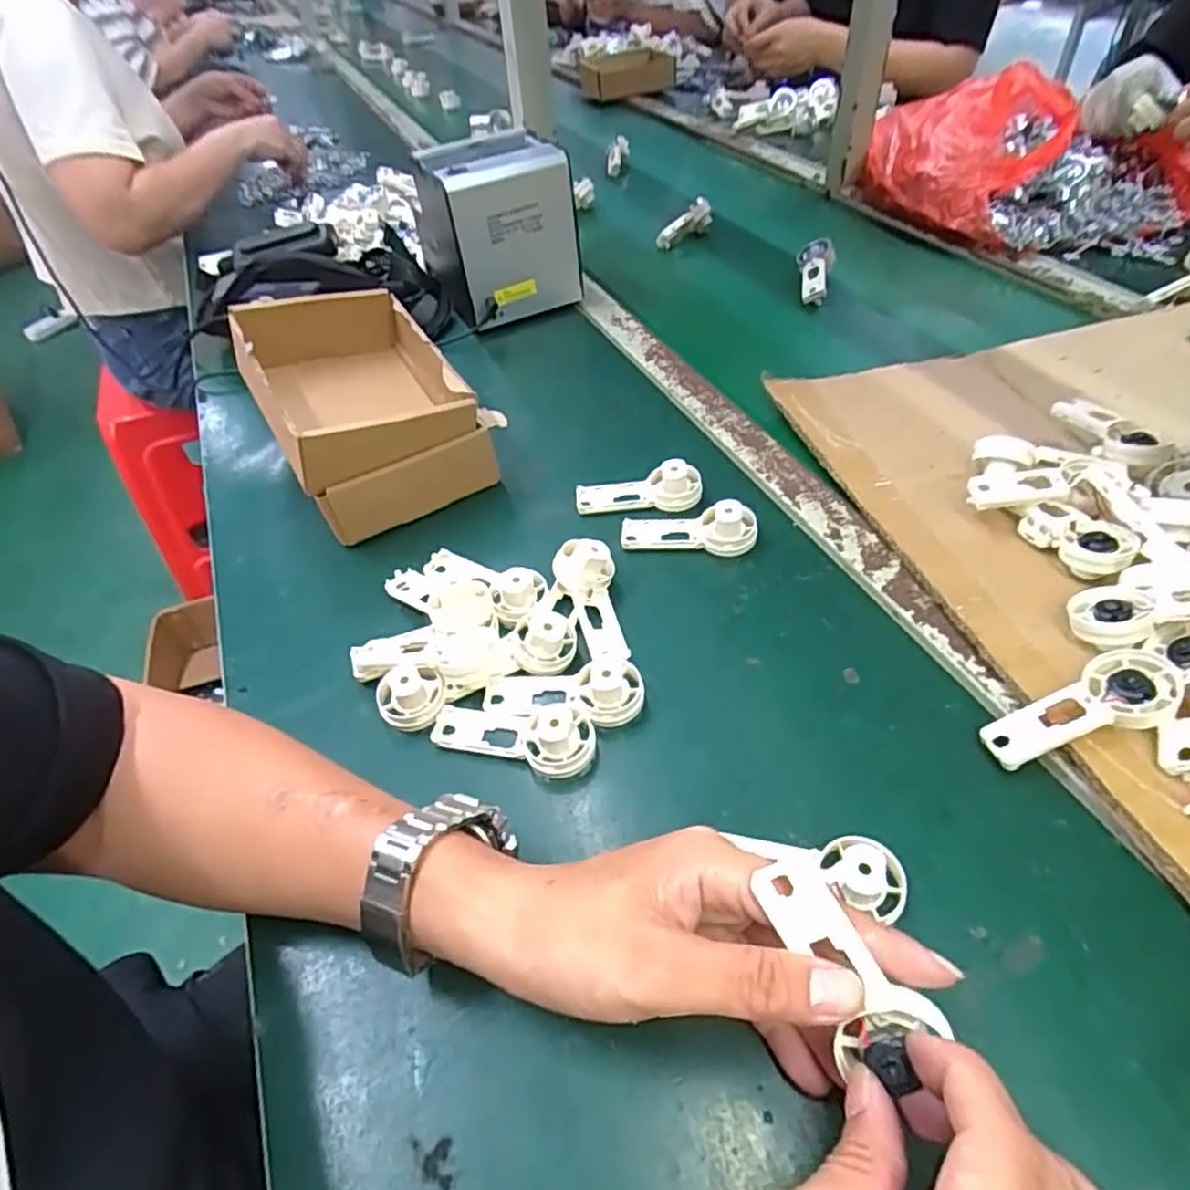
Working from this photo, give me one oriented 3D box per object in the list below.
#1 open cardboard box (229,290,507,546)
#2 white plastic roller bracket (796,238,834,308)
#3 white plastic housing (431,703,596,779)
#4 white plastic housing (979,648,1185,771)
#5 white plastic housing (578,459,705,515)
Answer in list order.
[{"bbox_3d":[-0.178,-0.149,0.551,0.146,0.121,0.166,-29,50,-19],"label":"open cardboard box"},{"bbox_3d":[0.244,-0.358,0.783,0.039,0.021,0.093,7,63,13],"label":"white plastic roller bracket"},{"bbox_3d":[-0.047,0.079,0.396,0.094,0.032,0.039,3,47,10],"label":"white plastic housing"},{"bbox_3d":[0.247,0.058,0.356,0.097,0.012,0.039,-27,47,5],"label":"white plastic housing"},{"bbox_3d":[0.031,-0.080,0.522,0.092,0.025,0.031,2,47,9],"label":"white plastic housing"}]

